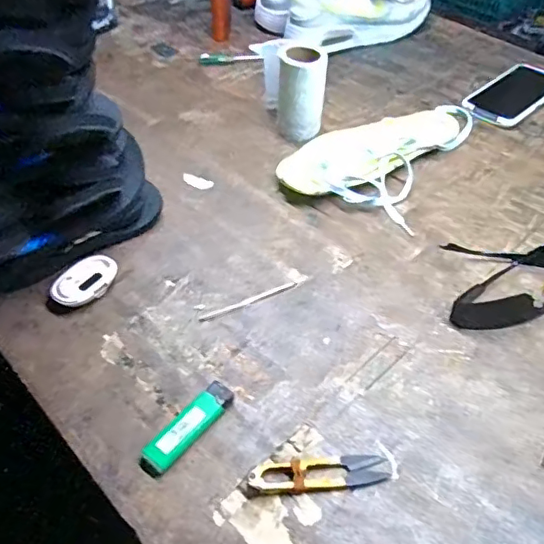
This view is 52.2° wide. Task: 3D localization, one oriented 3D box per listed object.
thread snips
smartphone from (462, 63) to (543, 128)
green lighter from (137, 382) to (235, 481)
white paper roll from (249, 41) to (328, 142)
[{"bbox_3d":[0.034,0.147,0.405,0.100,0.012,0.023,-5,48,-4],"label":"thread snips"},{"bbox_3d":[0.336,-0.246,0.763,0.170,0.009,0.079,-33,55,-27],"label":"smartphone"},{"bbox_3d":[-0.065,0.118,0.430,0.026,0.014,0.087,28,53,24],"label":"green lighter"},{"bbox_3d":[0.023,-0.230,0.692,0.053,0.101,0.089,-29,53,-24],"label":"white paper roll"}]

